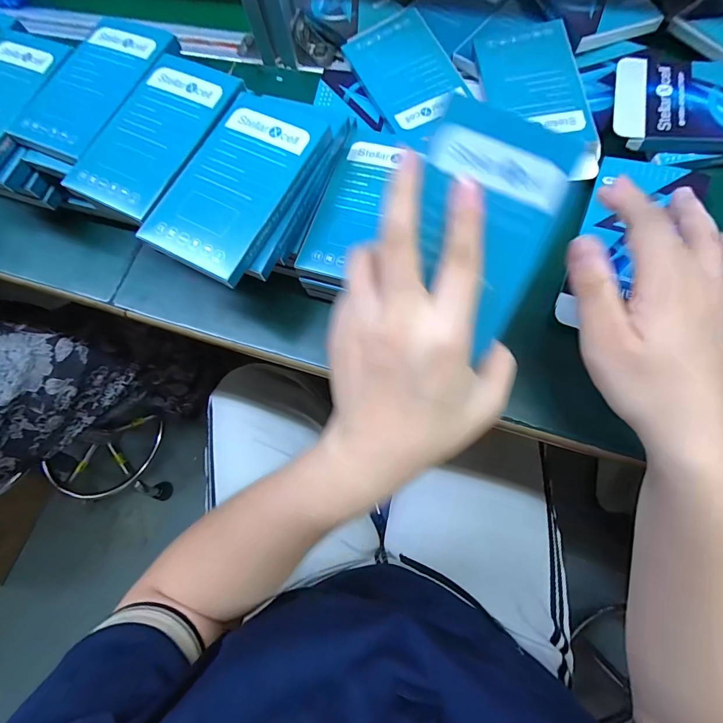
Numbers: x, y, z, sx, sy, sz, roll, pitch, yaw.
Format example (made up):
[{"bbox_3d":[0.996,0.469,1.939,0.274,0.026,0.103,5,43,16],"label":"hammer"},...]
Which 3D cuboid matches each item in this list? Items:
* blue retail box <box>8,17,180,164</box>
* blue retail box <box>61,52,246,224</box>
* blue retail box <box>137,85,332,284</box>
[{"bbox_3d":[-0.217,-0.223,0.306,0.079,0.014,0.135,26,78,15],"label":"blue retail box"},{"bbox_3d":[-0.151,-0.170,0.279,0.085,0.010,0.134,28,78,15],"label":"blue retail box"},{"bbox_3d":[-0.087,-0.124,0.262,0.078,0.014,0.133,26,78,14],"label":"blue retail box"}]

